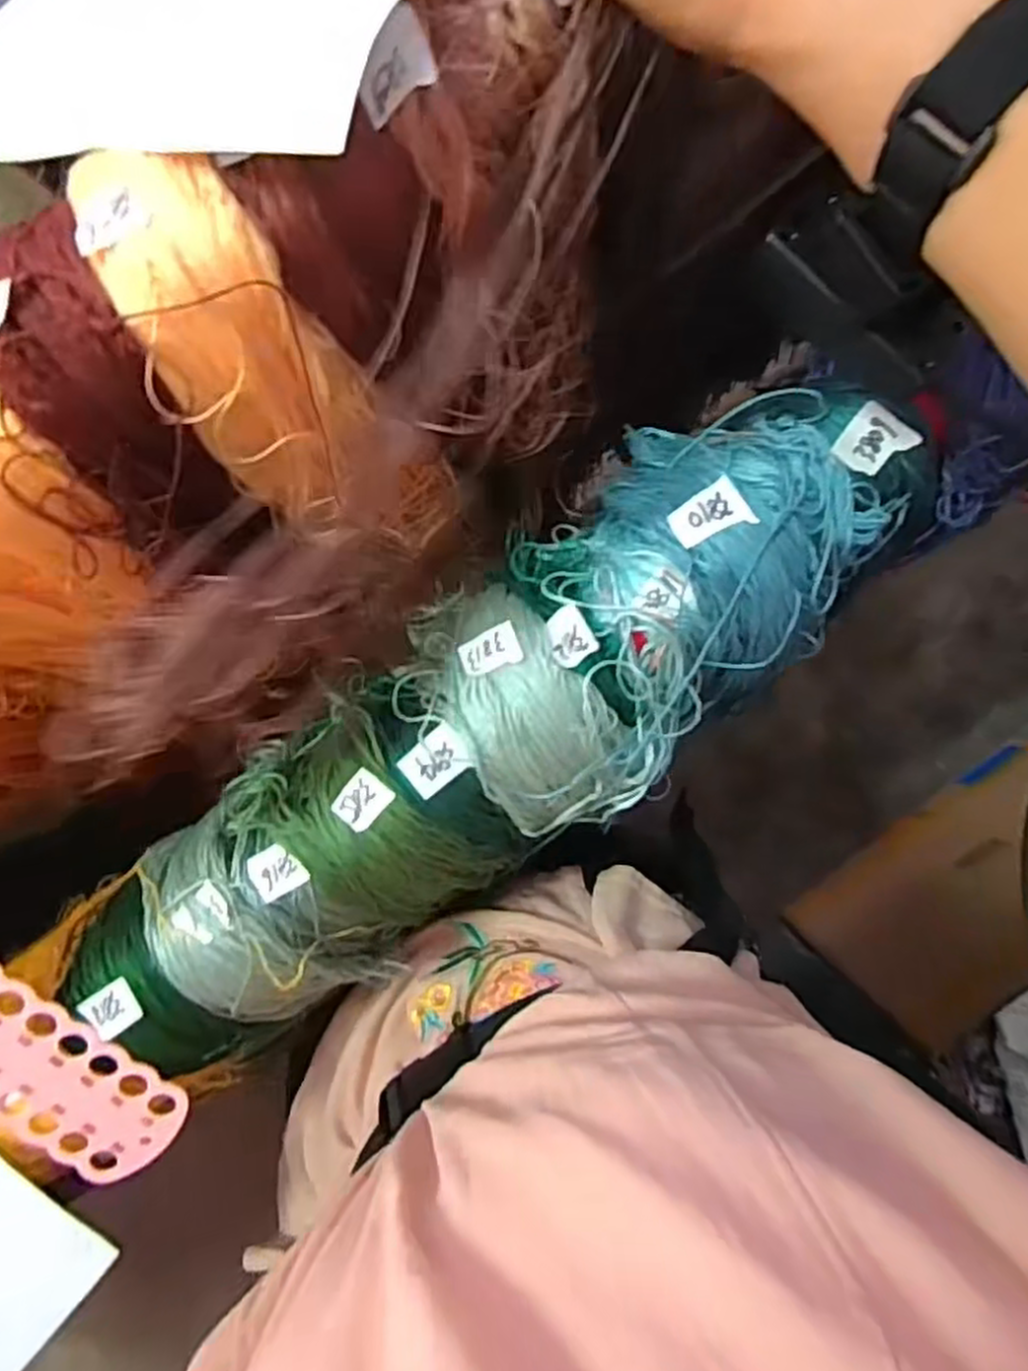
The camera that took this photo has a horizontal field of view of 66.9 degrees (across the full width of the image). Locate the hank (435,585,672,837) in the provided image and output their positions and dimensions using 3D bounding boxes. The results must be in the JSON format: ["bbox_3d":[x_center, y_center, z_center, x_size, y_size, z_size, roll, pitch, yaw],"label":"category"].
[{"bbox_3d":[0.006,0.016,0.335,0.069,0.047,0.115,-44,86,2],"label":"hank"}]

